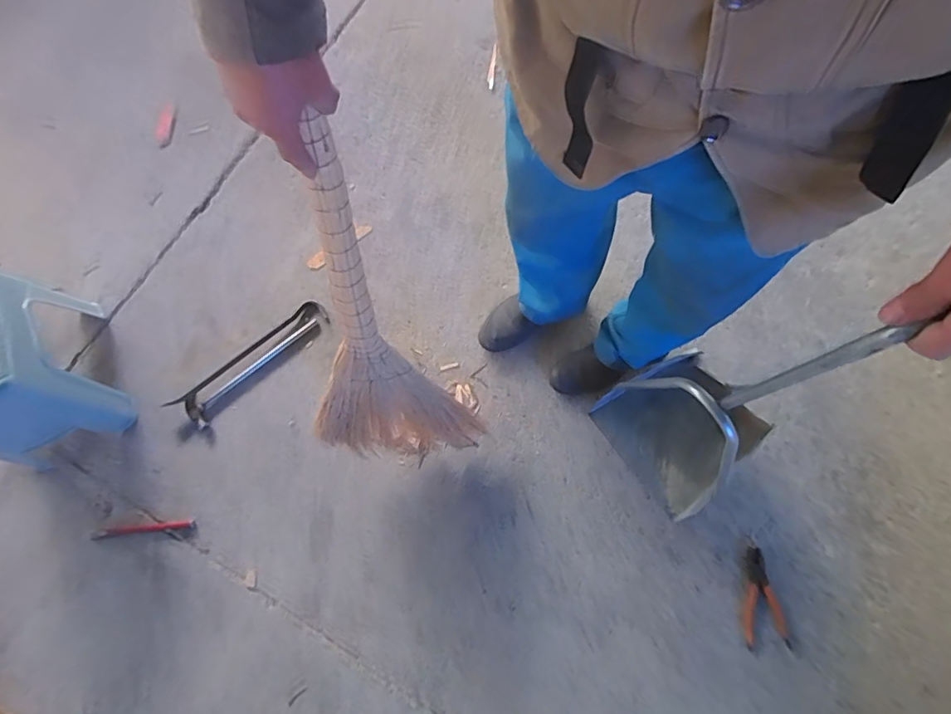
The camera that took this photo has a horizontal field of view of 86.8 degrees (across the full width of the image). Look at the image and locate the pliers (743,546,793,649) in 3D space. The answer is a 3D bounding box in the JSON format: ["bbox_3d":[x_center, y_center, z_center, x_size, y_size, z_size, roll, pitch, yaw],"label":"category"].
[{"bbox_3d":[0.595,0.504,1.055,0.087,0.021,0.195,-8,74,3],"label":"pliers"}]

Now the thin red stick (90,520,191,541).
[{"bbox_3d":[-0.742,0.384,1.122,0.212,0.017,0.019,-9,74,2],"label":"thin red stick"}]

